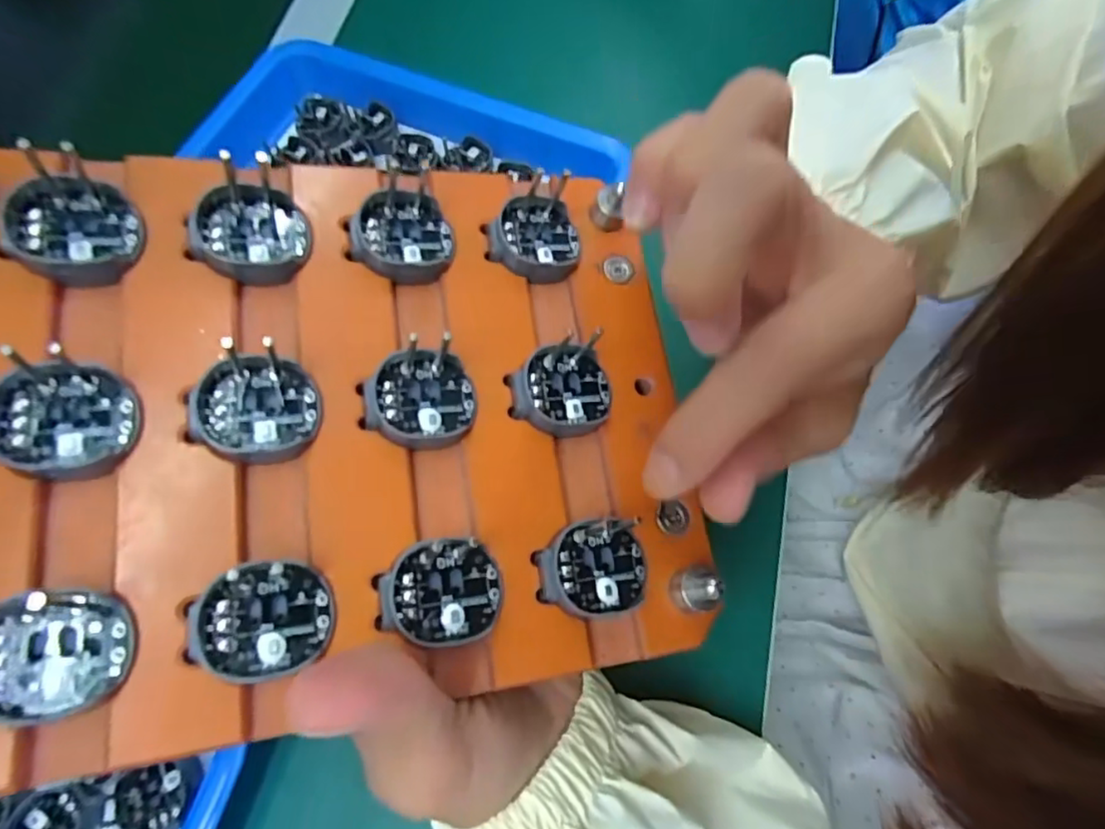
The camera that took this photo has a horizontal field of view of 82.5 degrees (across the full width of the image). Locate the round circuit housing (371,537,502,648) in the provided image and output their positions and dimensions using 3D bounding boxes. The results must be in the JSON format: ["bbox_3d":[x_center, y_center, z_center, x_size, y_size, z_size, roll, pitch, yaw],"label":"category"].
[{"bbox_3d":[-0.028,0.045,0.158,0.030,0.010,0.024,-4,72,-19],"label":"round circuit housing"}]

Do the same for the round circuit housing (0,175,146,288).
[{"bbox_3d":[-0.120,-0.045,0.161,0.028,0.013,0.028,43,68,-6],"label":"round circuit housing"}]

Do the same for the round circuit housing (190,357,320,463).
[{"bbox_3d":[-0.074,0.000,0.159,0.029,0.012,0.029,5,69,-14],"label":"round circuit housing"}]

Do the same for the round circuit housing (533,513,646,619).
[{"bbox_3d":[0.010,0.041,0.170,0.030,0.009,0.024,-3,71,-17],"label":"round circuit housing"}]

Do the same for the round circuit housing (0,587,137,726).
[{"bbox_3d":[-0.103,0.050,0.131,0.034,0.011,0.028,-21,83,-16],"label":"round circuit housing"}]

